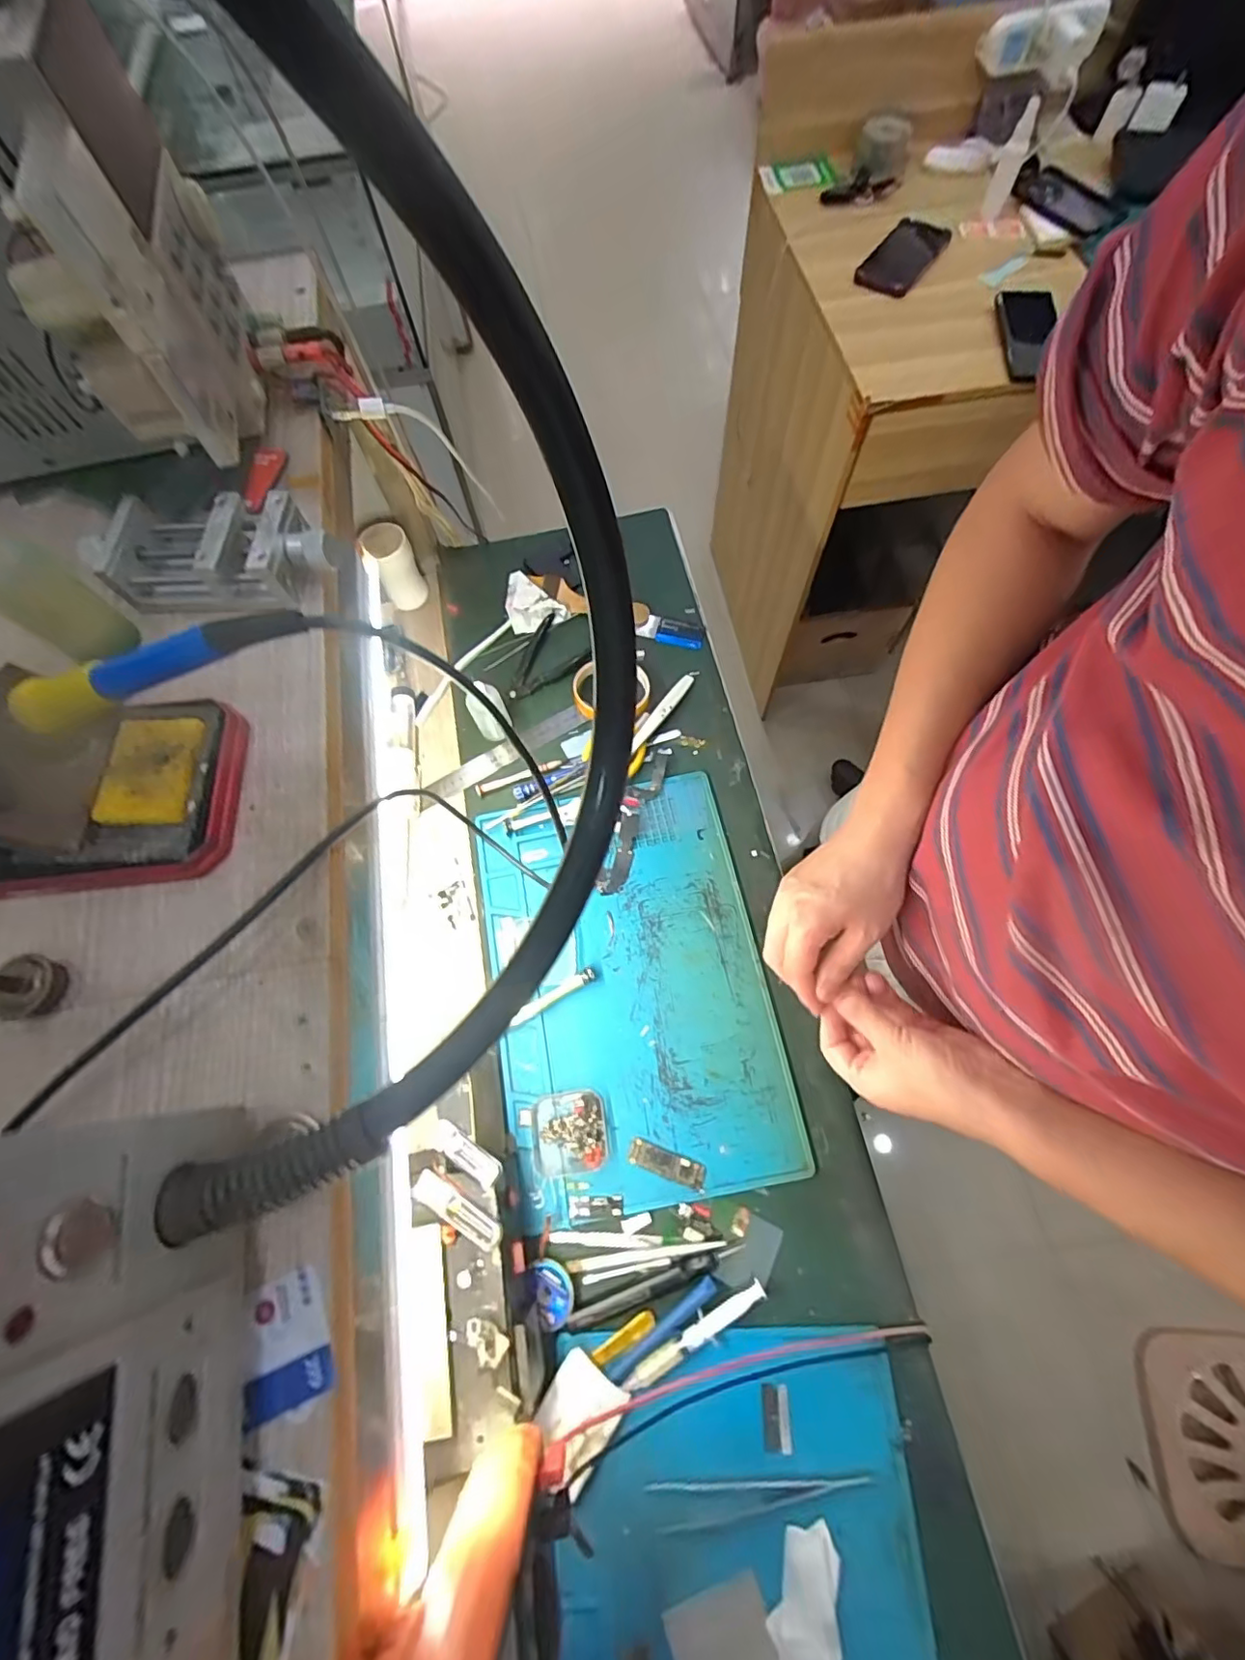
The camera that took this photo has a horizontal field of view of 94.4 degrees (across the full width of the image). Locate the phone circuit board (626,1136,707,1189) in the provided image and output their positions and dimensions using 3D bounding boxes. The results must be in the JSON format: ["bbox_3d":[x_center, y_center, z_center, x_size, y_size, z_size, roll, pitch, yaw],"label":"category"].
[{"bbox_3d":[0.037,0.281,0.486,0.066,0.004,0.021,19,70,8],"label":"phone circuit board"}]

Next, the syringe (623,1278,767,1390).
[{"bbox_3d":[0.056,0.384,0.438,0.122,0.010,0.017,-30,71,-10],"label":"syringe"}]

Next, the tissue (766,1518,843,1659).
[{"bbox_3d":[0.123,0.522,0.383,0.041,0.015,0.087,8,69,4],"label":"tissue"}]

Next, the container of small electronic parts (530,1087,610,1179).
[{"bbox_3d":[-0.045,0.257,0.490,0.064,0.017,0.062,-7,69,-2],"label":"container of small electronic parts"}]

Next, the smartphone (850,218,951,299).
[{"bbox_3d":[0.427,-0.870,0.873,0.086,0.010,0.161,35,82,9],"label":"smartphone"}]

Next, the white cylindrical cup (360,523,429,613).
[{"bbox_3d":[-0.267,-0.313,0.679,0.048,0.079,0.055,-23,70,-8],"label":"white cylindrical cup"}]

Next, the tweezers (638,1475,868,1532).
[{"bbox_3d":[0.097,0.470,0.409,0.154,0.009,0.027,-9,69,-3],"label":"tweezers"}]

